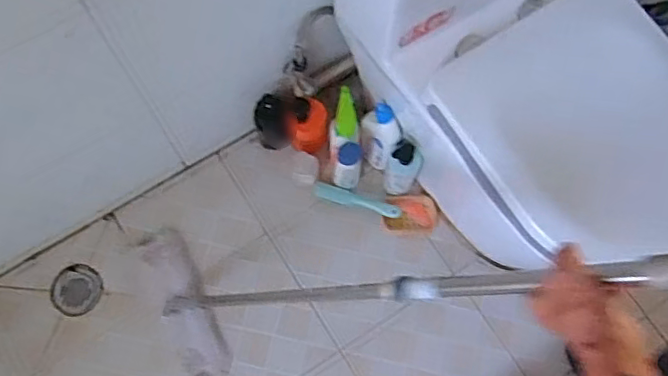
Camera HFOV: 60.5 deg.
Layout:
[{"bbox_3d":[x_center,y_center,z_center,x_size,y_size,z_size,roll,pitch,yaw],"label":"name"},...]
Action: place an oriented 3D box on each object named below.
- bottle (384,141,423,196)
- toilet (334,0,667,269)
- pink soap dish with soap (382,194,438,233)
[{"bbox_3d":[0.151,-0.044,1.234,0.074,0.199,0.069,25,74,5],"label":"bottle"},{"bbox_3d":[0.347,-0.147,0.990,0.444,0.697,0.662,-25,76,-10],"label":"toilet"},{"bbox_3d":[0.173,0.059,1.309,0.122,0.019,0.086,3,73,-2],"label":"pink soap dish with soap"}]

